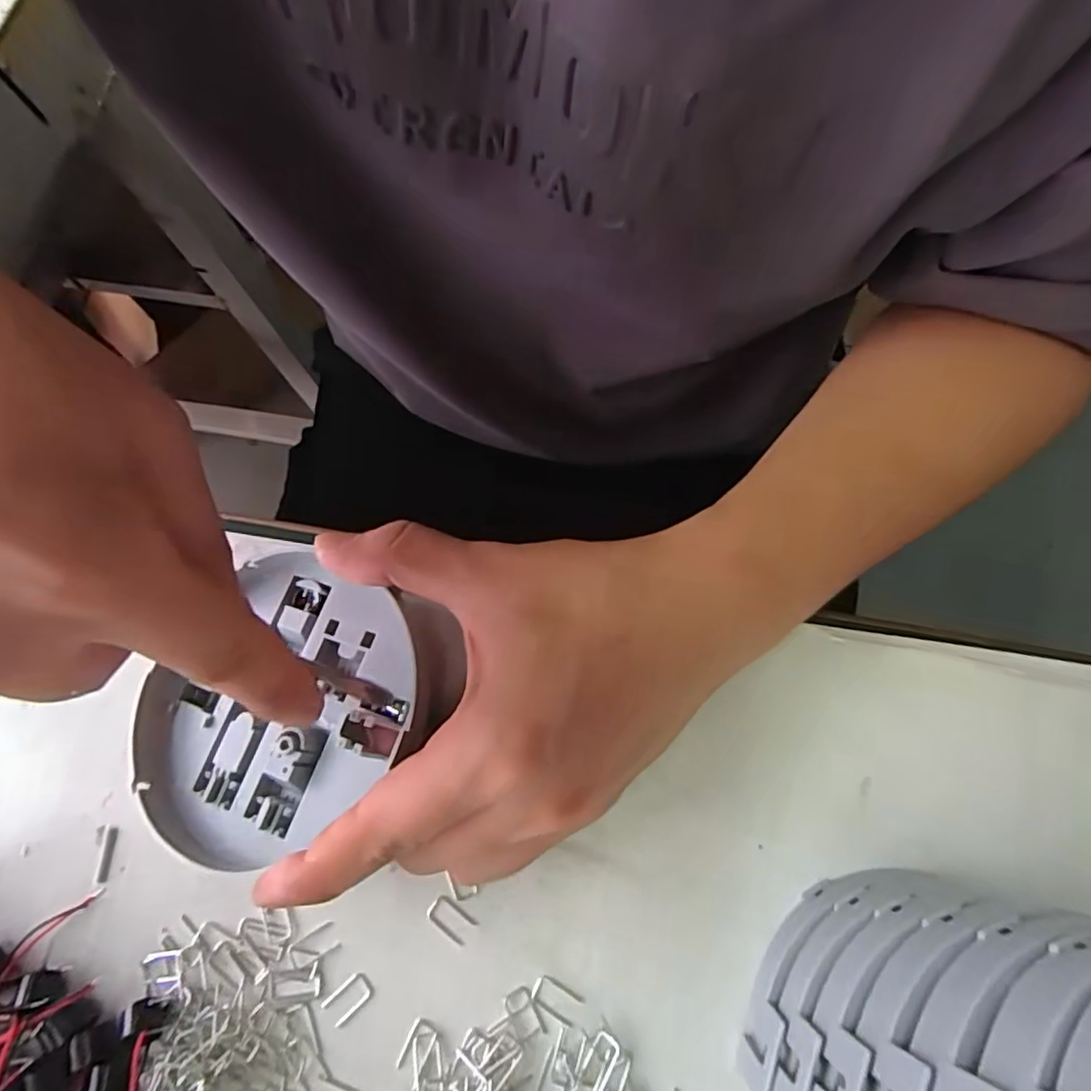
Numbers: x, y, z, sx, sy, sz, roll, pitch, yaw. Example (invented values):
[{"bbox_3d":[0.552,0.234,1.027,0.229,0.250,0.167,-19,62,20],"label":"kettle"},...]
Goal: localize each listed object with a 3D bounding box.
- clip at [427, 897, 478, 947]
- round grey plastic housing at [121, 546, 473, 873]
[{"bbox_3d":[-0.032,0.128,0.207,0.016,0.004,0.009,33,77,11],"label":"clip"},{"bbox_3d":[-0.090,0.055,0.210,0.095,0.026,0.105,31,80,8],"label":"round grey plastic housing"}]

